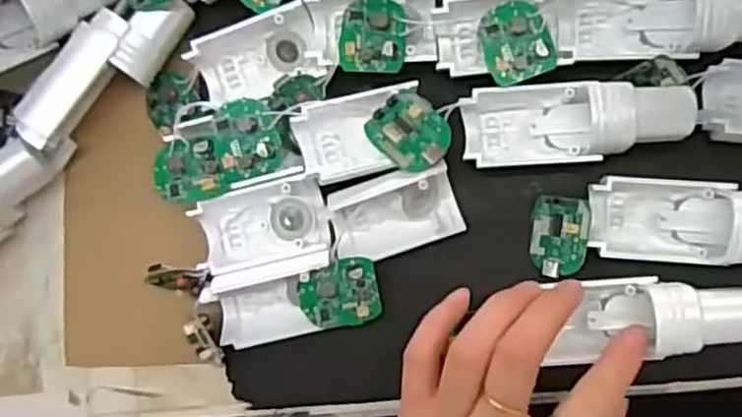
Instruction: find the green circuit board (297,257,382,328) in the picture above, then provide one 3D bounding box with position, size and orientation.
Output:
[{"bbox_3d":[-0.013,0.037,0.320,0.034,0.008,0.028,-12,90,-5],"label":"green circuit board"}]

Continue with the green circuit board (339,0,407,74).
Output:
[{"bbox_3d":[0.001,-0.076,0.320,0.027,0.006,0.033,4,87,4],"label":"green circuit board"}]

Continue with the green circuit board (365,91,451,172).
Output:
[{"bbox_3d":[0.017,-0.032,0.311,0.028,0.004,0.034,-43,75,-5],"label":"green circuit board"}]

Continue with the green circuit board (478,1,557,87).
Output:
[{"bbox_3d":[0.062,-0.072,0.315,0.028,0.008,0.034,-17,86,2],"label":"green circuit board"}]

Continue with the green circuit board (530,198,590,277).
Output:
[{"bbox_3d":[0.082,0.012,0.322,0.027,0.005,0.034,-1,87,48],"label":"green circuit board"}]

